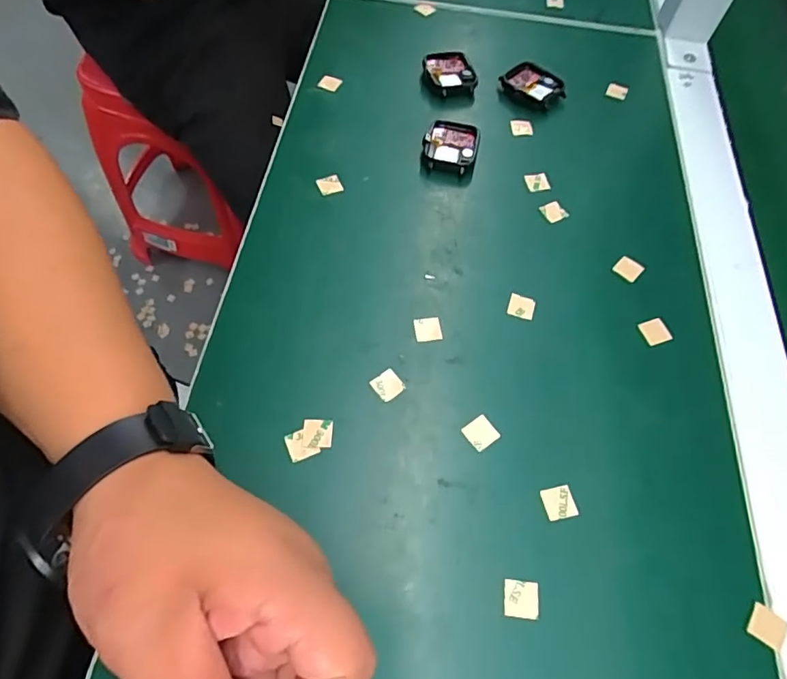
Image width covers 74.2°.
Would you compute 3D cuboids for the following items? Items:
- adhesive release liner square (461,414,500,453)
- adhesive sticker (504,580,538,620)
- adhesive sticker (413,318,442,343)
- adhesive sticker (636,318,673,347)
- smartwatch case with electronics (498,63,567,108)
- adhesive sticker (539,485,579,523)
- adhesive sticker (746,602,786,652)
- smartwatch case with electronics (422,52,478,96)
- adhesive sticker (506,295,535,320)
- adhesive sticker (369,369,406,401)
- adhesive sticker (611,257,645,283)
[{"bbox_3d":[0.047,0.050,0.280,0.016,0.004,0.016,-35,74,-12],"label":"adhesive release liner square"},{"bbox_3d":[0.059,0.121,0.242,0.016,0.004,0.016,8,60,-2],"label":"adhesive sticker"},{"bbox_3d":[0.020,-0.006,0.310,0.016,0.004,0.015,-7,71,-8],"label":"adhesive sticker"},{"bbox_3d":[0.159,-0.005,0.316,0.015,0.004,0.015,-16,63,-12],"label":"adhesive sticker"},{"bbox_3d":[0.112,-0.204,0.419,0.029,0.015,0.046,-38,70,-21],"label":"smartwatch case with electronics"},{"bbox_3d":[0.084,0.083,0.264,0.017,0.004,0.016,-10,66,-5],"label":"adhesive sticker"},{"bbox_3d":[0.173,0.132,0.239,0.016,0.004,0.016,33,64,14],"label":"adhesive sticker"},{"bbox_3d":[0.044,-0.211,0.416,0.035,0.013,0.038,-11,62,-10],"label":"smartwatch case with electronics"},{"bbox_3d":[0.079,-0.020,0.321,0.016,0.004,0.015,18,73,-2],"label":"adhesive sticker"},{"bbox_3d":[-0.003,0.026,0.291,0.015,0.004,0.015,-36,75,-16],"label":"adhesive sticker"},{"bbox_3d":[0.152,-0.046,0.338,0.016,0.004,0.013,40,66,17],"label":"adhesive sticker"}]

